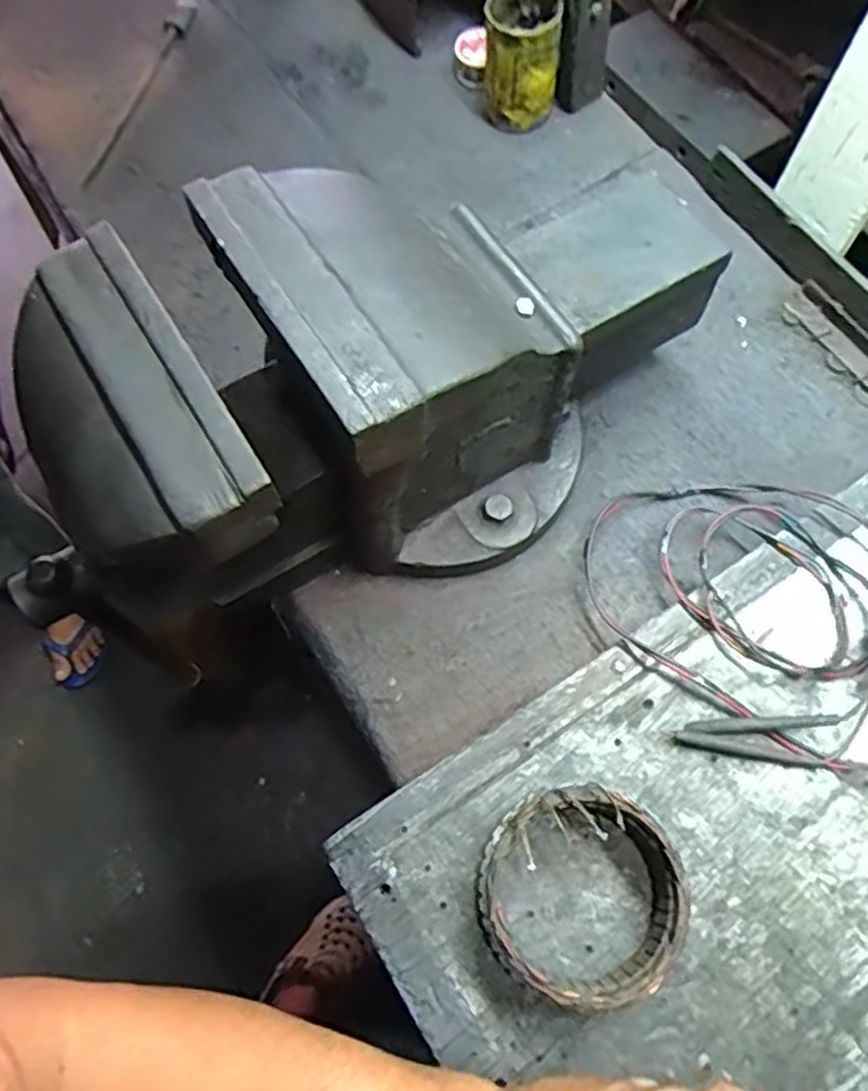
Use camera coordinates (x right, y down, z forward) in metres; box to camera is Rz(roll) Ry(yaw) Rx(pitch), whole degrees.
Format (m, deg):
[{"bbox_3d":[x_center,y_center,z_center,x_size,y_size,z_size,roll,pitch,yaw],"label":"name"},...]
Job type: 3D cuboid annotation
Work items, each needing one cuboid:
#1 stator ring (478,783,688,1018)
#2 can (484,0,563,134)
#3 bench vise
[{"bbox_3d":[0.093,0.230,0.500,0.126,0.061,0.133,0,69,0],"label":"stator ring"},{"bbox_3d":[0.090,-0.501,0.786,0.071,0.115,0.076,0,69,0],"label":"can"},{"bbox_3d":[-0.023,-0.110,0.534,0.522,0.249,0.203,-22,71,-9],"label":"bench vise"}]

